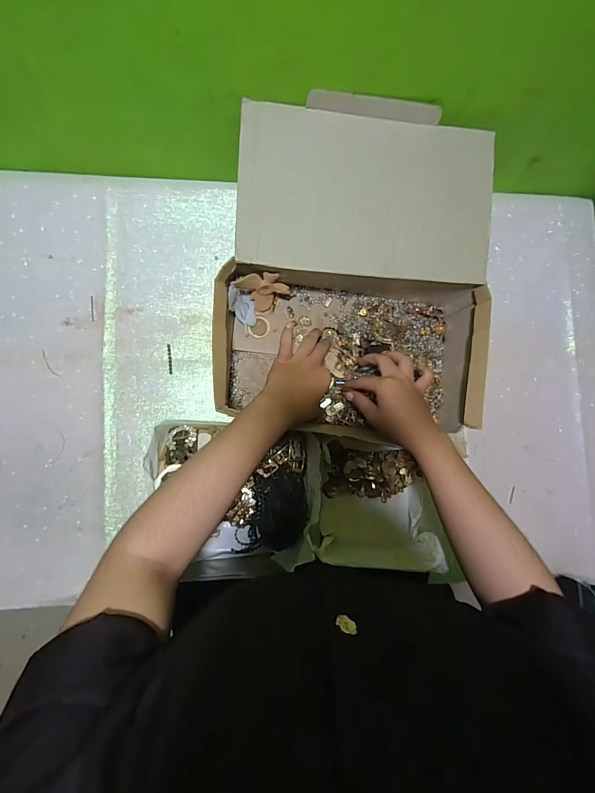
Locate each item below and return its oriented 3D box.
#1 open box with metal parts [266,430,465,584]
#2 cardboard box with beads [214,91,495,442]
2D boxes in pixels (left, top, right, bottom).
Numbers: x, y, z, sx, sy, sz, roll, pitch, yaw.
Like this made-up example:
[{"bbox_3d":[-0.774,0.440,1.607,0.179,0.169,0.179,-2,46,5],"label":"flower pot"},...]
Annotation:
[{"bbox_3d":[0.091,0.147,0.488,0.205,0.088,0.177,8,83,-6],"label":"open box with metal parts"},{"bbox_3d":[0.074,-0.151,0.467,0.326,0.148,0.352,4,83,-6],"label":"cardboard box with beads"}]

